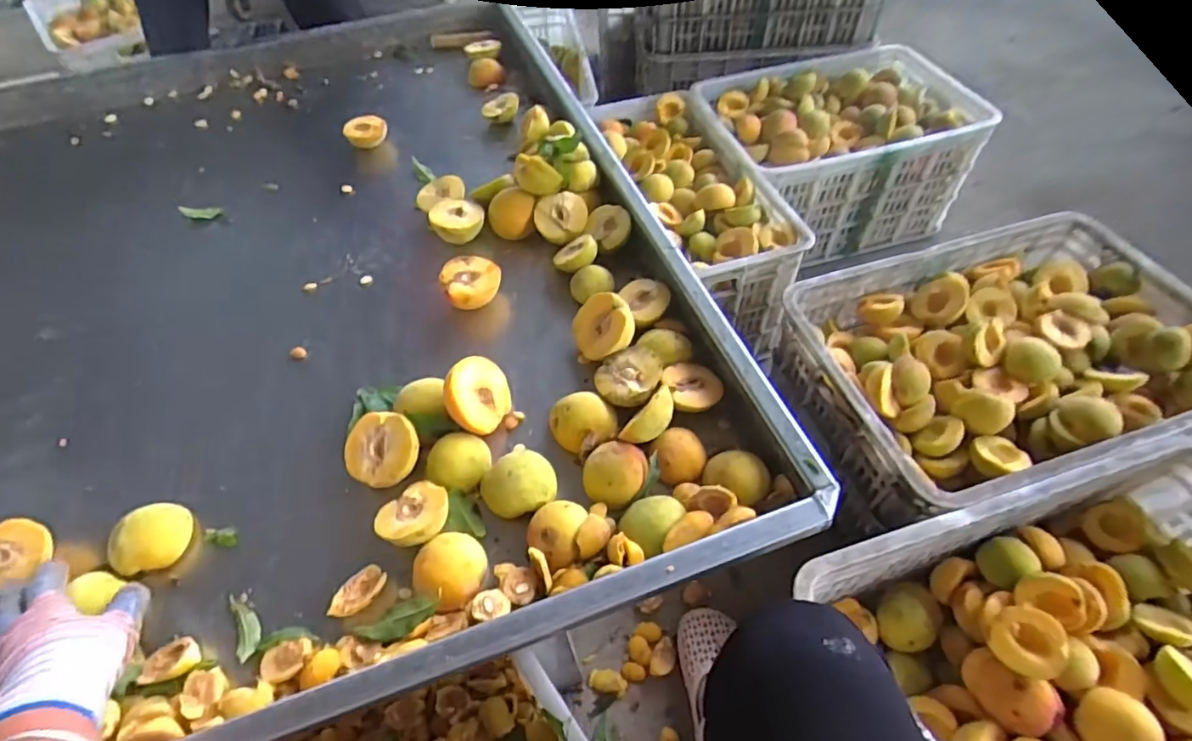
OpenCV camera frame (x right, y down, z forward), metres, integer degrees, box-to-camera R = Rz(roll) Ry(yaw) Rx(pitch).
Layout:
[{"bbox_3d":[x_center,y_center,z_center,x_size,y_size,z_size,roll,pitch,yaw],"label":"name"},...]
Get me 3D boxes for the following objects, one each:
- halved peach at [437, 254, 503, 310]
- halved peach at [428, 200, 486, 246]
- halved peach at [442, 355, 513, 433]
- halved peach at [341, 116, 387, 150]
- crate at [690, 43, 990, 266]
[{"bbox_3d":[-0.141,-0.098,0.653,0.065,0.037,0.062,-1,53,1],"label":"halved peach"},{"bbox_3d":[-0.172,-0.186,0.719,0.062,0.046,0.067,-7,53,-1],"label":"halved peach"},{"bbox_3d":[-0.114,0.023,0.538,0.027,0.068,0.072,-20,13,32],"label":"halved peach"},{"bbox_3d":[-0.348,-0.359,0.866,0.061,0.034,0.059,-22,55,-12],"label":"halved peach"},{"bbox_3d":[0.477,-0.468,1.242,0.521,0.276,0.386,-10,53,-4],"label":"crate"}]

